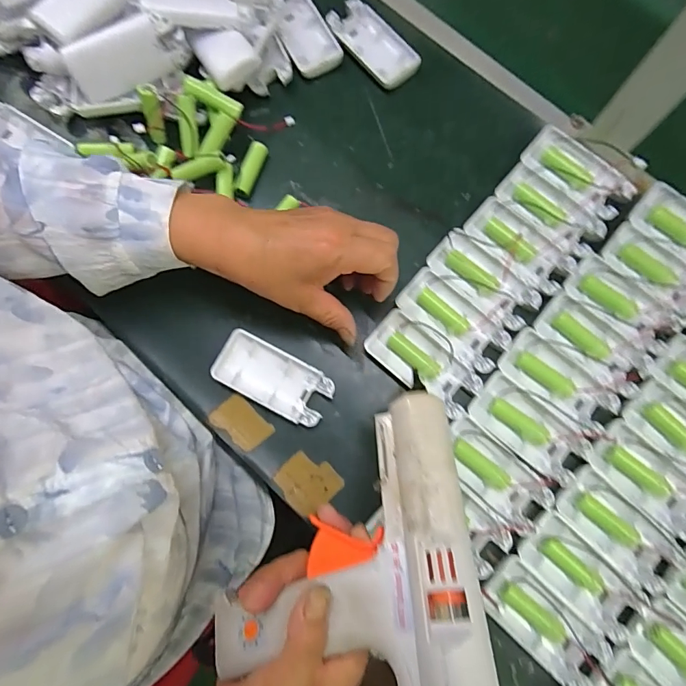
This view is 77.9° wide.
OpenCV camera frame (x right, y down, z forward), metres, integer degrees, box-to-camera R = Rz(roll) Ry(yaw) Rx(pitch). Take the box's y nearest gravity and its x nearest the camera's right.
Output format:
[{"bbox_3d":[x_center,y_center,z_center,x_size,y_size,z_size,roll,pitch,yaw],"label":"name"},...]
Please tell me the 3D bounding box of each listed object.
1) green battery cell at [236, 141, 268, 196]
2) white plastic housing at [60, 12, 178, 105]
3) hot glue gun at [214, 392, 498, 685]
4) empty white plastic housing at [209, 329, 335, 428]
[{"bbox_3d":[-0.084,-0.158,0.386,0.014,0.013,0.052,19,79,5],"label":"green battery cell"},{"bbox_3d":[-0.191,-0.246,0.367,0.086,0.046,0.019,-21,48,2],"label":"white plastic housing"},{"bbox_3d":[0.014,0.122,0.273,0.154,0.039,0.165,-10,58,26],"label":"hot glue gun"},{"bbox_3d":[-0.056,0.029,0.347,0.095,0.017,0.046,27,80,7],"label":"empty white plastic housing"}]

